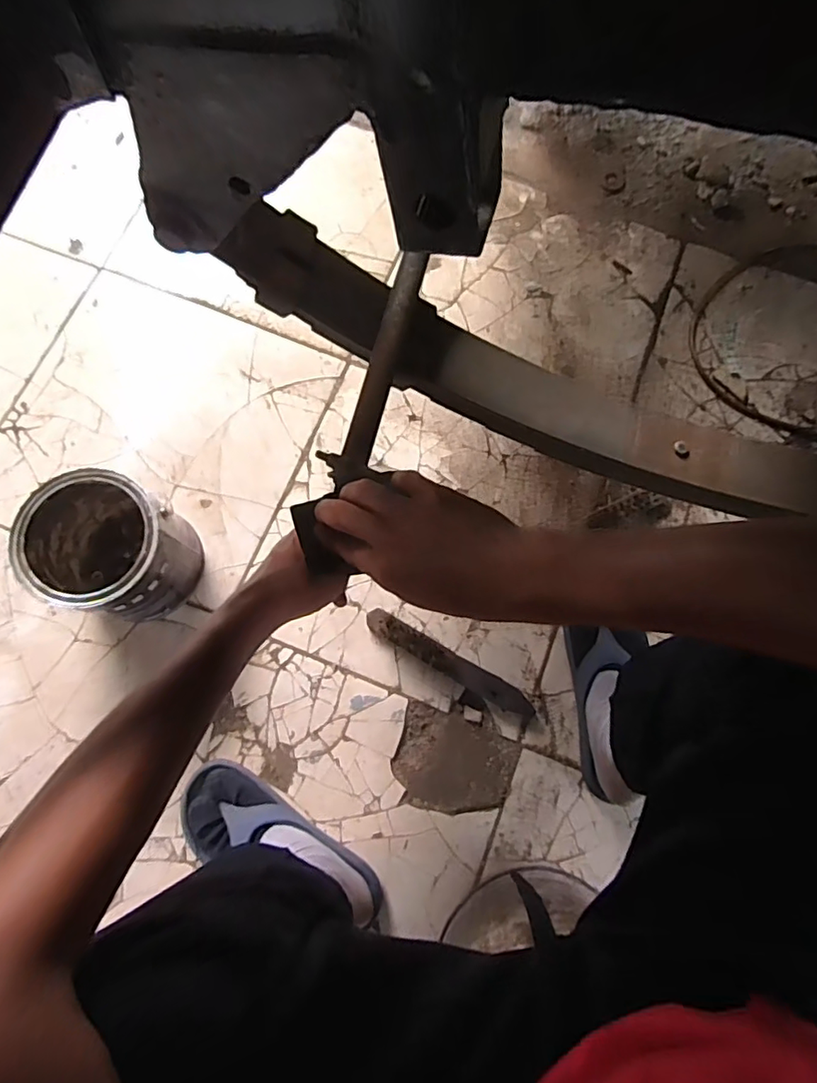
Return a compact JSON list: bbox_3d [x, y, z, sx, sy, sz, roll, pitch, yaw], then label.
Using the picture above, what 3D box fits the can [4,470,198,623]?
[{"bbox_3d":[-0.340,0.012,0.656,0.155,0.155,0.141,0,75,-1],"label":"can"}]

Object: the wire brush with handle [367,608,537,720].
[{"bbox_3d":[0.051,0.151,0.695,0.229,0.036,0.029,29,76,6],"label":"wire brush with handle"}]

